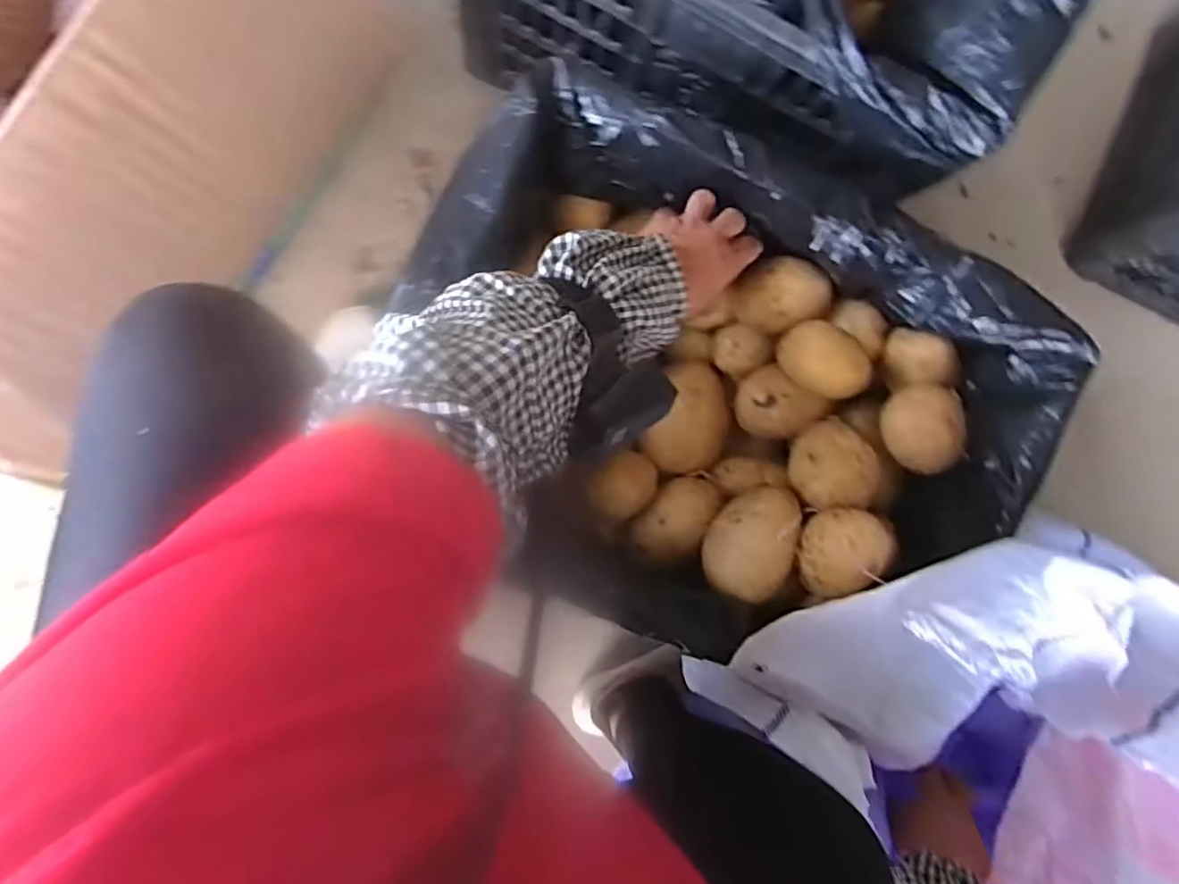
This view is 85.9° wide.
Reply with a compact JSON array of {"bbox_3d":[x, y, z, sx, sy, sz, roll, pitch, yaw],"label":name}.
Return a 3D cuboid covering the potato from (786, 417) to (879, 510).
[{"bbox_3d":[0.210,0.025,0.556,0.070,0.050,0.073,0,91,-6],"label":"potato"}]

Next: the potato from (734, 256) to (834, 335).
[{"bbox_3d":[0.164,-0.124,0.530,0.074,0.049,0.056,-20,93,-6],"label":"potato"}]

